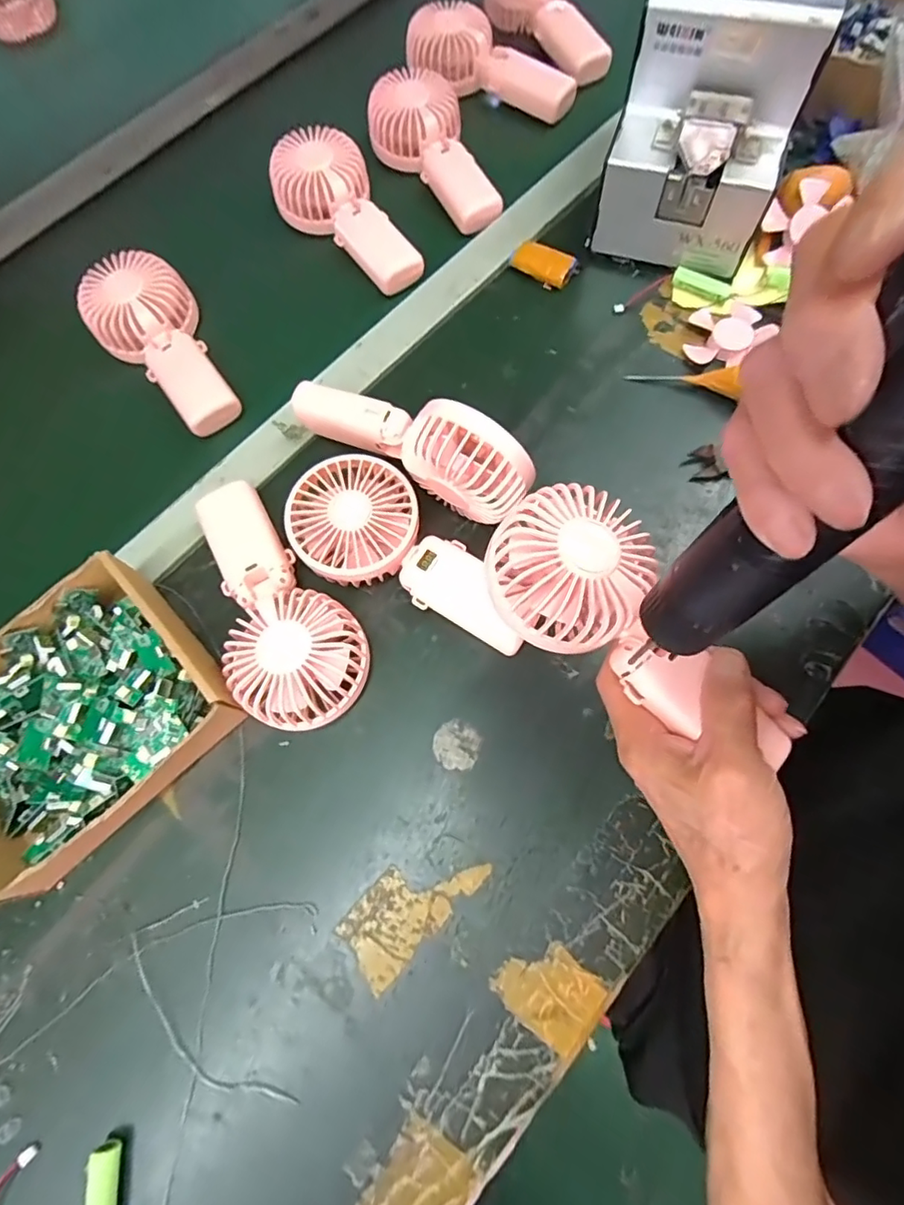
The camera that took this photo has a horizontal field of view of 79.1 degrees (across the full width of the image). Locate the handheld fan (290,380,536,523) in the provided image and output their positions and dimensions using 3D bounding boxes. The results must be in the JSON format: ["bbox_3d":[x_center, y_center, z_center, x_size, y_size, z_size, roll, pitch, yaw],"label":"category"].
[{"bbox_3d":[-0.032,-0.115,0.382,0.186,0.083,0.048,30,76,13],"label":"handheld fan"}]

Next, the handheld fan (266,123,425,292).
[{"bbox_3d":[-0.089,-0.362,0.499,0.090,0.039,0.176,-40,75,-11],"label":"handheld fan"}]

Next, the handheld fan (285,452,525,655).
[{"bbox_3d":[-0.031,-0.026,0.377,0.178,0.045,0.084,38,76,13],"label":"handheld fan"}]

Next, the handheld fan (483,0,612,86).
[{"bbox_3d":[0.097,-0.619,0.573,0.088,0.050,0.164,-21,71,-3],"label":"handheld fan"}]

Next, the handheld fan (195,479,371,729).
[{"bbox_3d":[-0.127,-0.001,0.372,0.082,0.044,0.182,-35,74,-10],"label":"handheld fan"}]

